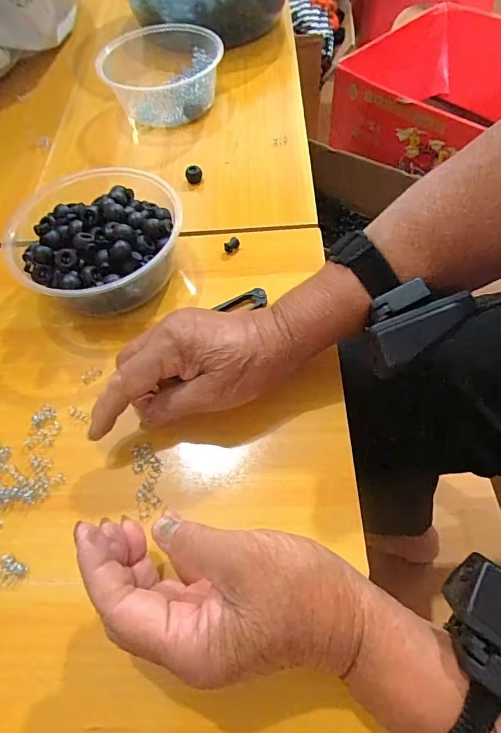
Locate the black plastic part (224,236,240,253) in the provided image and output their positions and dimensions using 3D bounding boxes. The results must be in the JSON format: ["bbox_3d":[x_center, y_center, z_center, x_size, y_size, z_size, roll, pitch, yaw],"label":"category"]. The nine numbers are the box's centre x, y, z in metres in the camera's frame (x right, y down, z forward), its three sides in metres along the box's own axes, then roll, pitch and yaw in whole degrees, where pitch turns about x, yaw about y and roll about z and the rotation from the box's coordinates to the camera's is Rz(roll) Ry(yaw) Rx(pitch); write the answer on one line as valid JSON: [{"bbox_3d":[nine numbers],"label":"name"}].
[{"bbox_3d":[-0.017,-0.112,0.394,0.008,0.008,0.016,40,70,23],"label":"black plastic part"}]

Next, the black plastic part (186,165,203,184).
[{"bbox_3d":[-0.059,-0.202,0.446,0.014,0.011,0.015,38,69,22],"label":"black plastic part"}]

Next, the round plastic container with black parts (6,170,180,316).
[{"bbox_3d":[-0.137,-0.106,0.370,0.130,0.057,0.136,-2,60,3],"label":"round plastic container with black parts"}]

